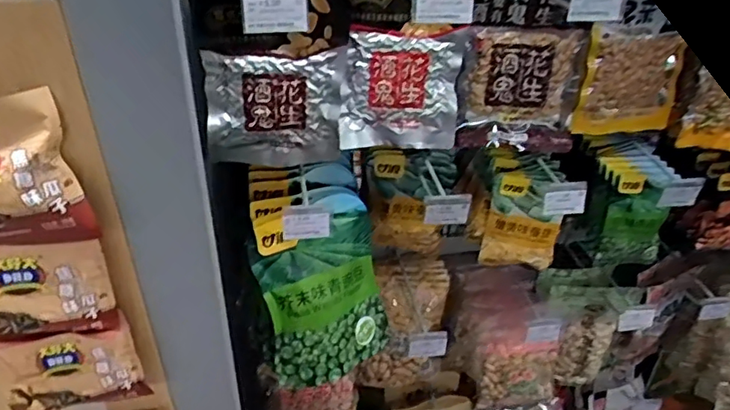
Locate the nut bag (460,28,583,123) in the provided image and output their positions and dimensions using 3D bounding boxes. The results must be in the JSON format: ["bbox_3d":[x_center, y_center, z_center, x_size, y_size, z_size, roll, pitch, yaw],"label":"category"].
[{"bbox_3d":[0.208,-0.171,0.739,0.157,0.122,0.028,5,38,1],"label":"nut bag"}]

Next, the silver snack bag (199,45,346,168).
[{"bbox_3d":[-0.106,-0.114,0.666,0.163,0.141,0.046,-6,39,-12],"label":"silver snack bag"}]

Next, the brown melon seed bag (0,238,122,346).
[{"bbox_3d":[-0.246,0.066,0.407,0.113,0.087,0.019,-4,39,-10],"label":"brown melon seed bag"}]

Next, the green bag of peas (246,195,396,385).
[{"bbox_3d":[-0.058,0.116,0.752,0.170,0.238,0.045,-15,11,-29],"label":"green bag of peas"}]

